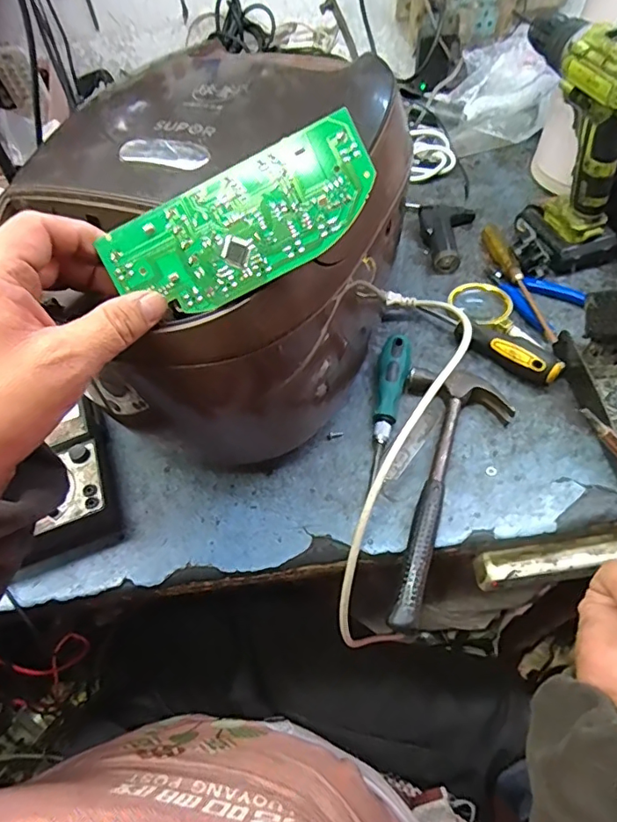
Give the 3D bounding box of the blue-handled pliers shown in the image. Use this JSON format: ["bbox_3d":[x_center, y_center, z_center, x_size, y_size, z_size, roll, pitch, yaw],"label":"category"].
[{"bbox_3d":[0.249,-0.136,0.593,0.106,0.018,0.087,35,63,26],"label":"blue-handled pliers"}]

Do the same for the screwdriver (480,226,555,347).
[{"bbox_3d":[0.238,-0.153,0.600,0.020,0.021,0.190,-7,53,-1],"label":"screwdriver"}]

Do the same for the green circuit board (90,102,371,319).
[{"bbox_3d":[-0.035,-0.101,0.288,0.151,0.005,0.062,-26,97,5],"label":"green circuit board"}]

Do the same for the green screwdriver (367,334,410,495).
[{"bbox_3d":[0.075,-0.003,0.504,0.029,0.022,0.158,9,67,11],"label":"green screwdriver"}]

